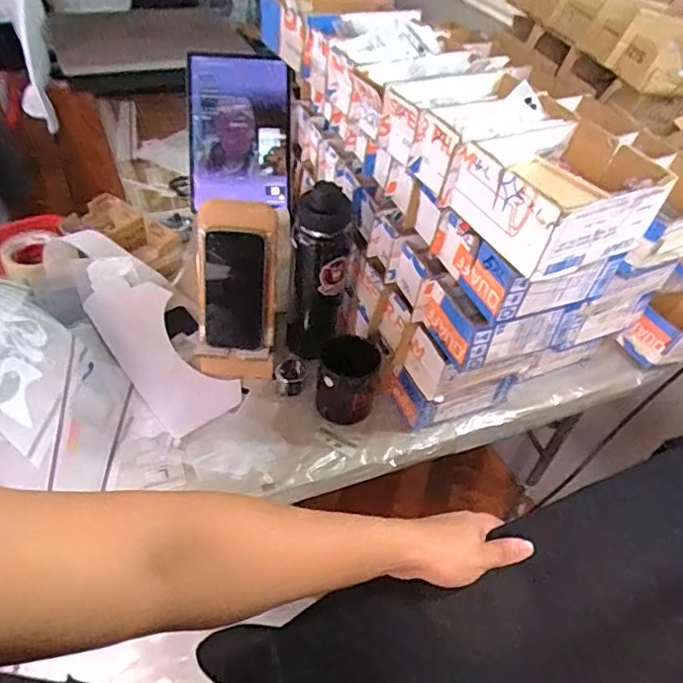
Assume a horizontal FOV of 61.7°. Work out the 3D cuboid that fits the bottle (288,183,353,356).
[{"bbox_3d":[-0.032,-0.085,0.780,0.079,0.262,0.066,2,47,-5],"label":"bottle"}]

